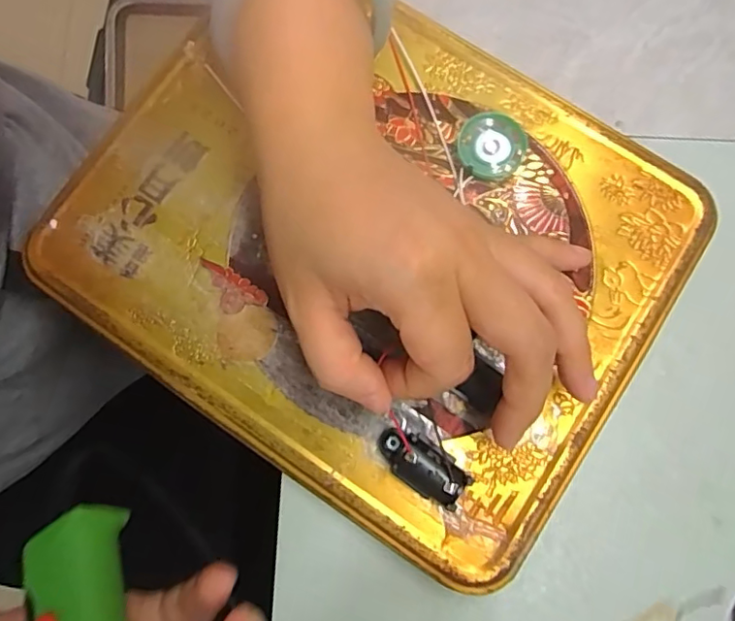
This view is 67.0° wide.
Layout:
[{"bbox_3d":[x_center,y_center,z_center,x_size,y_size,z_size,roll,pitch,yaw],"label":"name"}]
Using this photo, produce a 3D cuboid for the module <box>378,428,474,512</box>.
[{"bbox_3d":[0.020,0.058,0.204,0.035,0.015,0.017,29,79,6],"label":"module"}]

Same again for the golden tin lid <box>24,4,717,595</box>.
[{"bbox_3d":[0.001,-0.033,0.227,0.232,0.015,0.193,34,80,7],"label":"golden tin lid"}]

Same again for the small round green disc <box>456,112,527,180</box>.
[{"bbox_3d":[0.051,-0.067,0.231,0.027,0.010,0.027,0,78,0],"label":"small round green disc"}]

